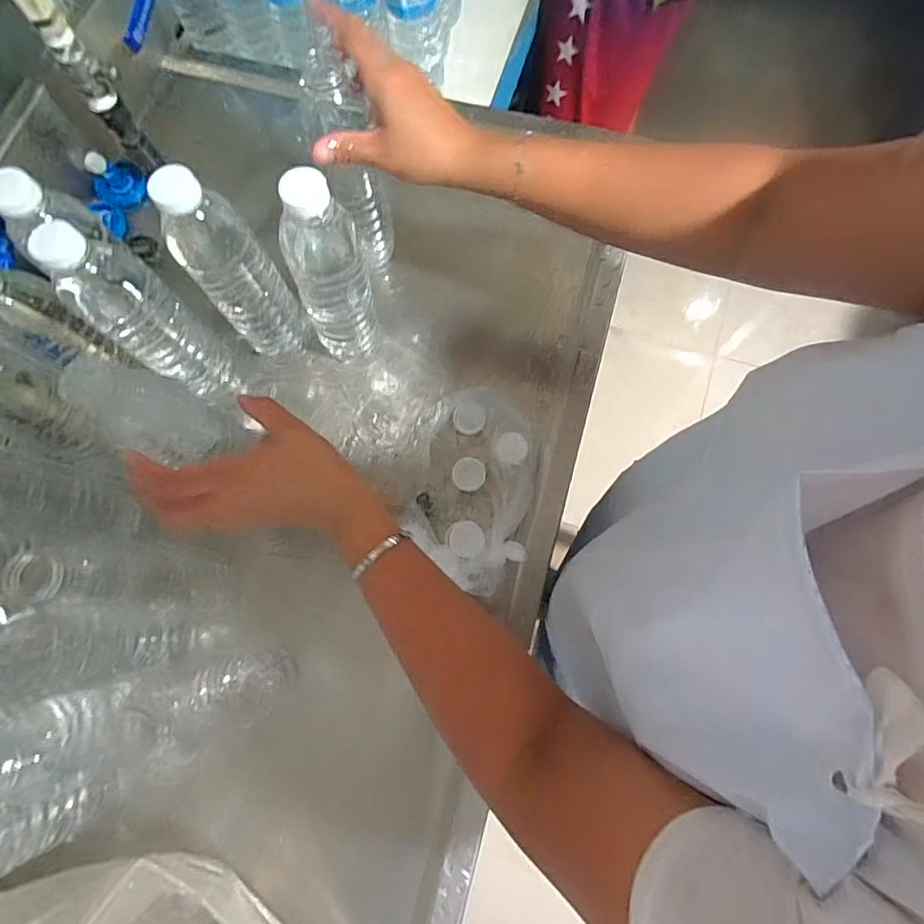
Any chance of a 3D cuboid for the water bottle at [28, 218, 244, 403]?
[{"bbox_3d":[-0.258,-0.115,0.433,0.060,0.209,0.060,-1,75,2],"label":"water bottle"}]

